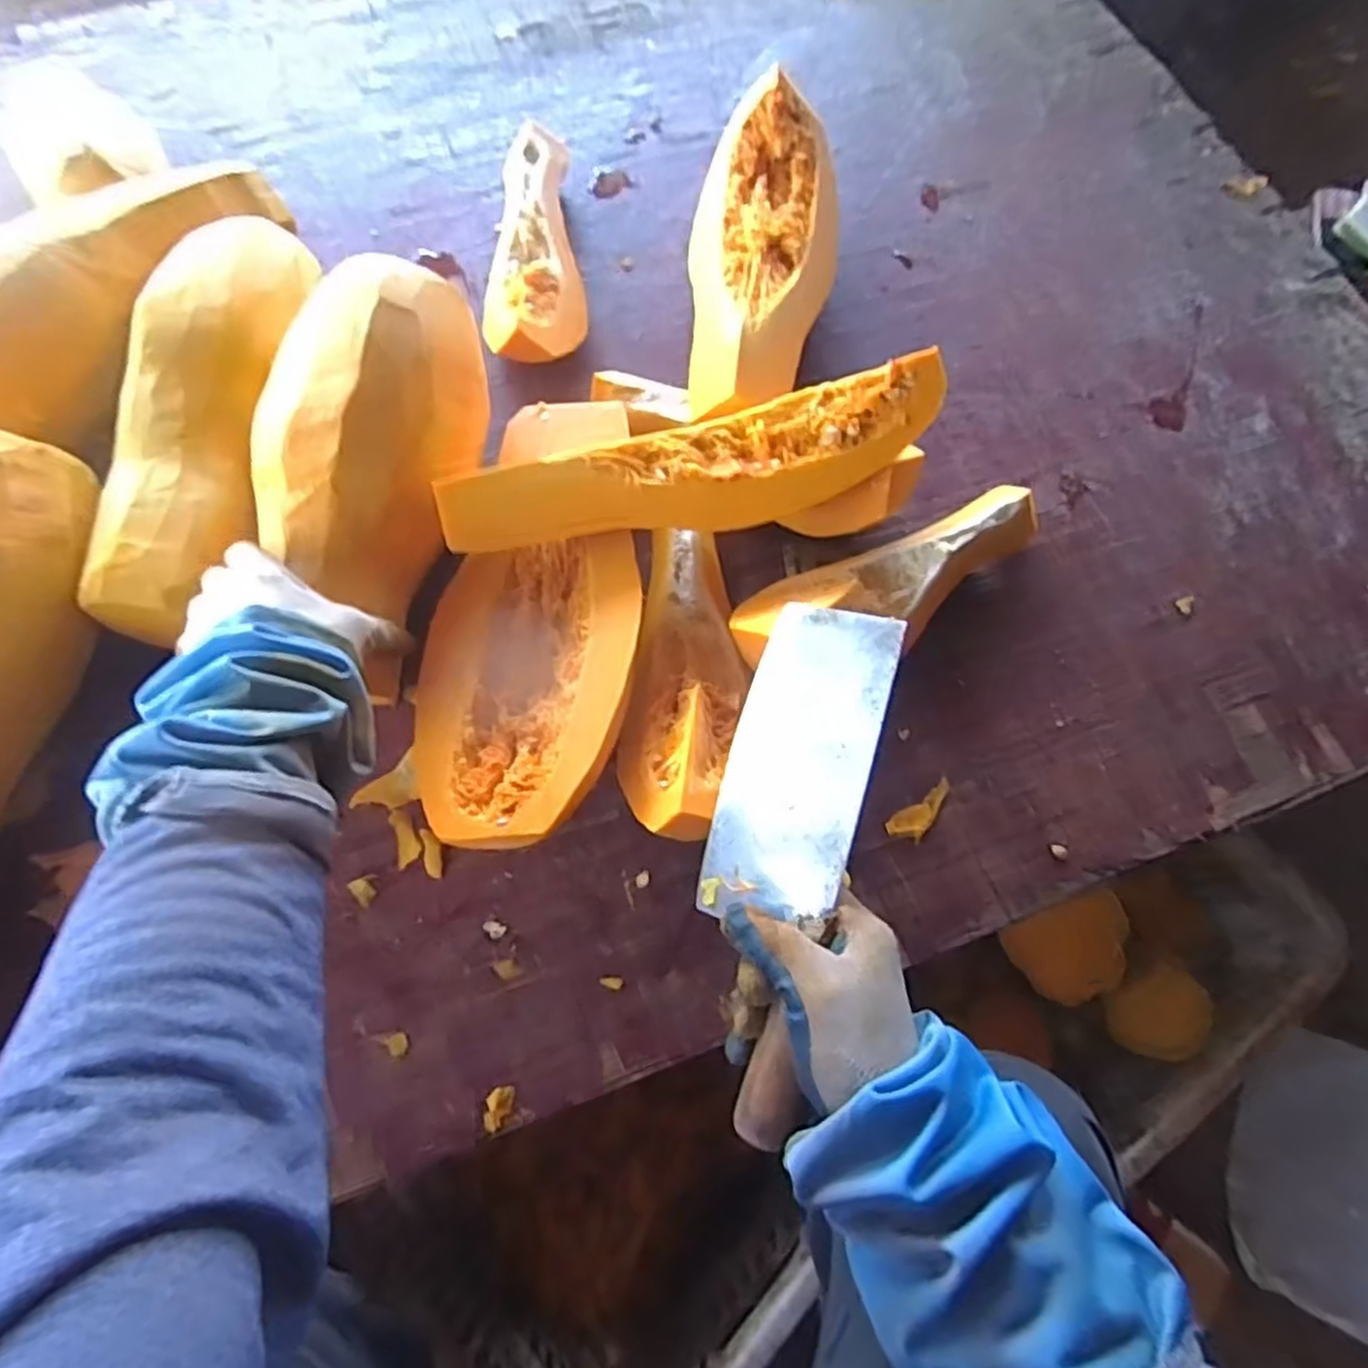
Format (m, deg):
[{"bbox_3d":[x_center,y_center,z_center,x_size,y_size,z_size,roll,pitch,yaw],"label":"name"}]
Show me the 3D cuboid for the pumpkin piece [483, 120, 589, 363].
[{"bbox_3d":[-0.142,-0.395,0.686,0.091,0.054,0.274,-8,70,-2],"label":"pumpkin piece"}]

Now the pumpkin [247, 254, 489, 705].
[{"bbox_3d":[-0.217,-0.169,0.520,0.123,0.105,0.229,3,70,2],"label":"pumpkin"}]

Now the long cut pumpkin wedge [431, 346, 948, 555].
[{"bbox_3d":[0.006,-0.153,0.525,0.345,0.061,0.065,-11,71,-4],"label":"long cut pumpkin wedge"}]

